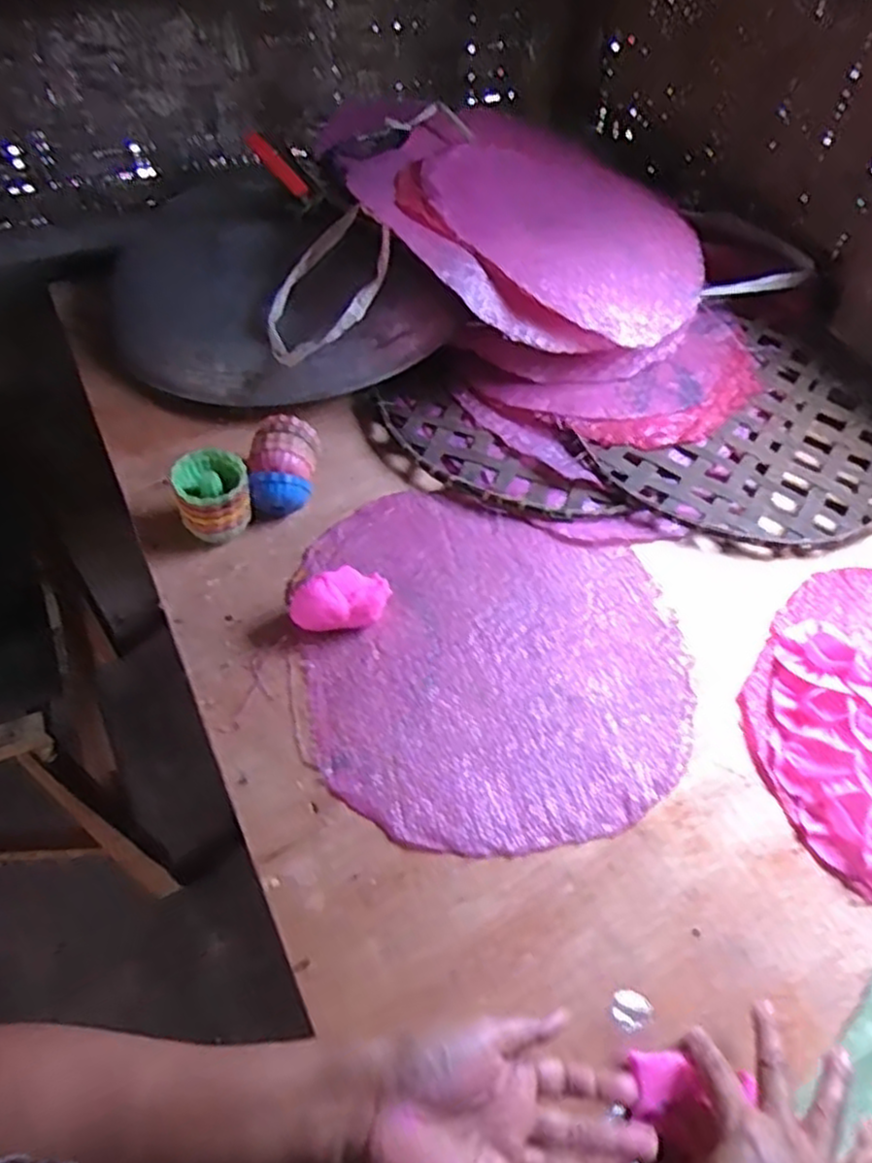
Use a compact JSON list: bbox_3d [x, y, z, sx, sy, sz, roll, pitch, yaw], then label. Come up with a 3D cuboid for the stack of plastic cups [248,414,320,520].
[{"bbox_3d":[-0.146,-0.105,0.724,0.061,0.063,0.092,4,53,0],"label":"stack of plastic cups"}]

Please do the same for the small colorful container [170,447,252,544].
[{"bbox_3d":[-0.199,-0.073,0.687,0.065,0.071,0.064,-14,55,-13],"label":"small colorful container"}]

